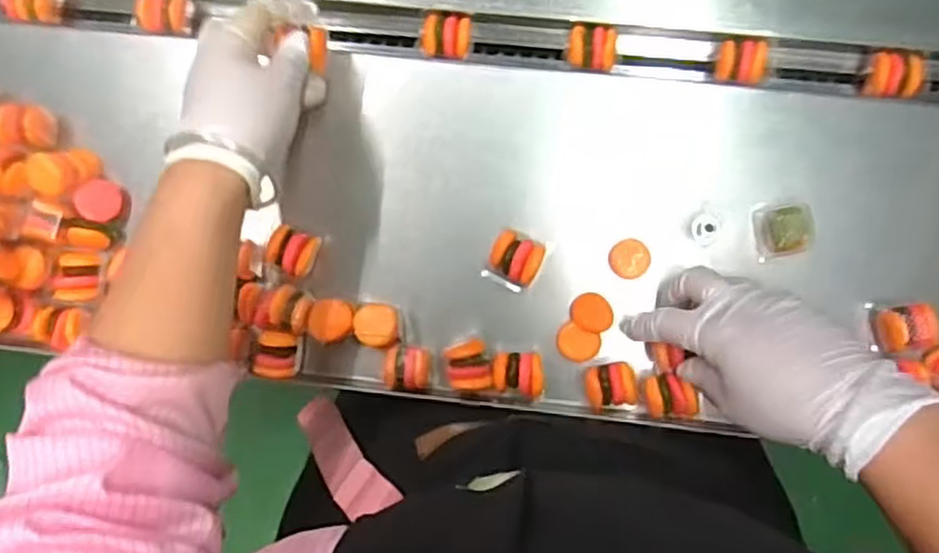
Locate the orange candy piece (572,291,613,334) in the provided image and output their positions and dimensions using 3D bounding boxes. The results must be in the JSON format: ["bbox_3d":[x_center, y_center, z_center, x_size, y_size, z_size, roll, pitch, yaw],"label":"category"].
[{"bbox_3d":[0.084,0.025,0.505,0.029,0.010,0.026,22,90,6],"label":"orange candy piece"}]

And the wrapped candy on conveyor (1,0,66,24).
[{"bbox_3d":[-0.317,-0.197,0.539,0.035,0.025,0.030,-1,88,6],"label":"wrapped candy on conveyor"}]

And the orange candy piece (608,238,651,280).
[{"bbox_3d":[0.109,-0.012,0.503,0.028,0.007,0.027,0,88,6],"label":"orange candy piece"}]

